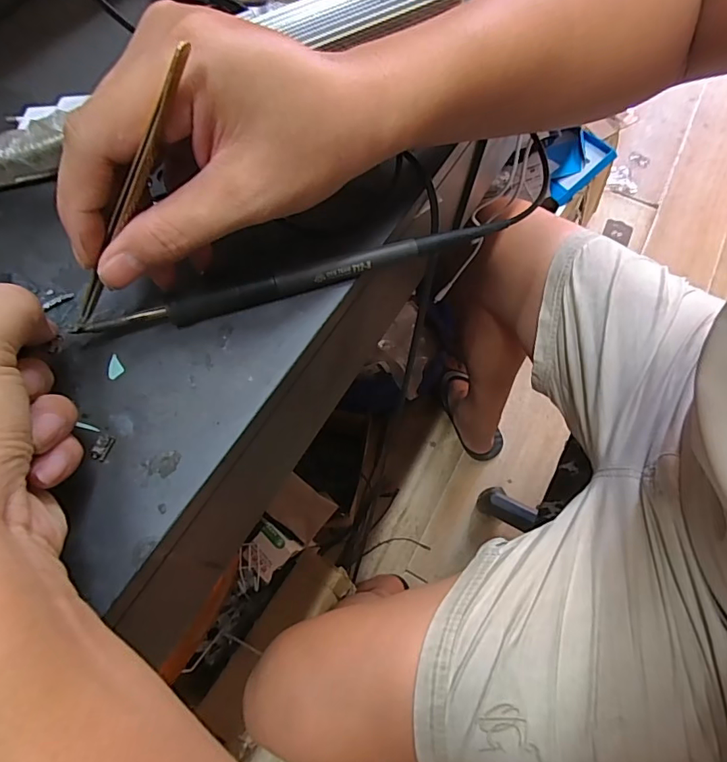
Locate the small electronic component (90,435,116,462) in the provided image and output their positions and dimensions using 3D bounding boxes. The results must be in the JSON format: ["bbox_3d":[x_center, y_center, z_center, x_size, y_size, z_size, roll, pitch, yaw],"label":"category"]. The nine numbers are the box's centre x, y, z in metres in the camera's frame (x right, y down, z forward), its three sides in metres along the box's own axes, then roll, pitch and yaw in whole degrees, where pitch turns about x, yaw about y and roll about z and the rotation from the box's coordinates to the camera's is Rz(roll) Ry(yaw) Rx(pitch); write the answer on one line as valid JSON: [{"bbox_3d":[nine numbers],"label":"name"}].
[{"bbox_3d":[-0.118,0.030,0.213,0.007,0.004,0.012,11,66,3],"label":"small electronic component"}]

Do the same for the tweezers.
[{"bbox_3d":[-0.094,-0.069,0.188,0.008,0.119,0.004,-7,57,-52],"label":"tweezers"}]

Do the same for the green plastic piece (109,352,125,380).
[{"bbox_3d":[-0.122,-0.008,0.230,0.008,0.004,0.012,-31,70,-15],"label":"green plastic piece"}]

